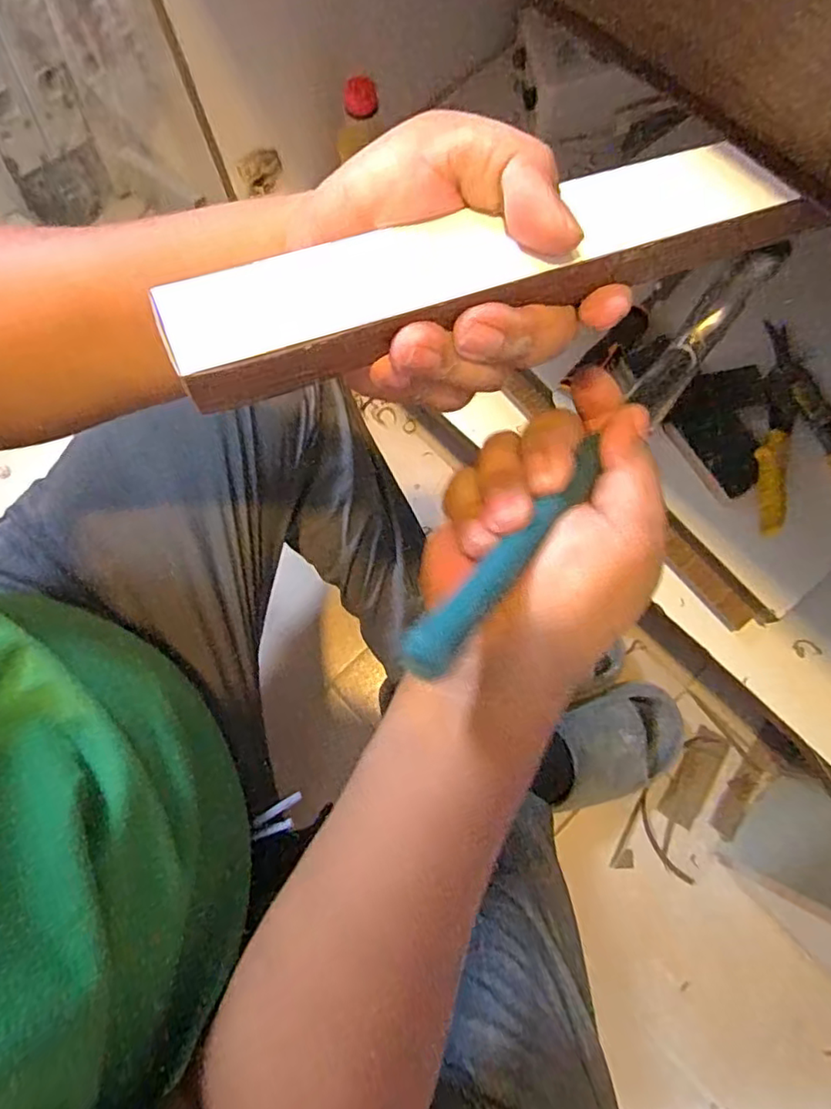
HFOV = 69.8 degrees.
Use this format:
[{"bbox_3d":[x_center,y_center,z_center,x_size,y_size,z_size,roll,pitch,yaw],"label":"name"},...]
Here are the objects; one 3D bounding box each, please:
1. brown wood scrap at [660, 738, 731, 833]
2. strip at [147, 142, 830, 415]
[{"bbox_3d":[0.319,0.257,0.684,0.043,0.017,0.103,27,78,8],"label":"brown wood scrap"},{"bbox_3d":[0.031,-0.099,0.204,0.222,0.021,0.037,-21,76,-12],"label":"strip"}]

